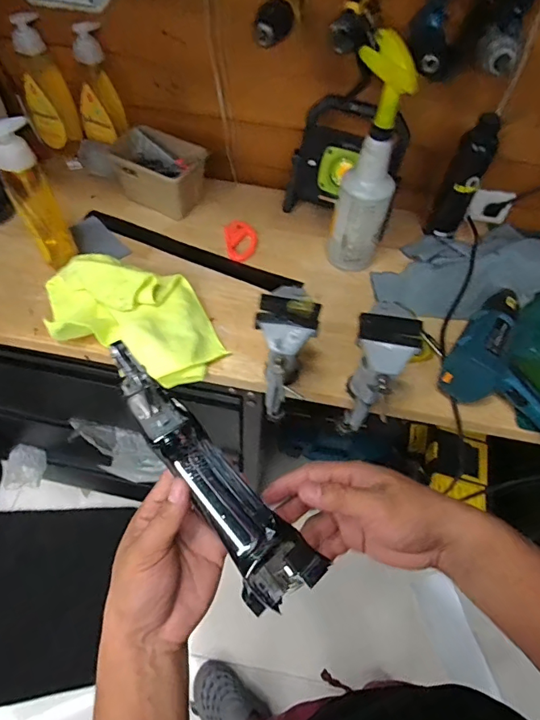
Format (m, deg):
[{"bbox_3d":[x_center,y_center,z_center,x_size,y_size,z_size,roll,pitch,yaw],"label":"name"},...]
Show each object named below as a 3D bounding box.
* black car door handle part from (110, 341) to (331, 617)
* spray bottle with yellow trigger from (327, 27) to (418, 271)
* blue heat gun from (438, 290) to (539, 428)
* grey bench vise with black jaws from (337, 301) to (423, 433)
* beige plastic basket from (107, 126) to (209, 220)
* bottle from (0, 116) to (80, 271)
[{"bbox_3d":[-0.051,0.084,0.335,0.053,0.041,0.216,-35,77,-23],"label":"black car door handle part"},{"bbox_3d":[0.149,-0.281,0.683,0.090,0.333,0.072,16,57,7],"label":"spray bottle with yellow trigger"},{"bbox_3d":[0.394,0.004,0.662,0.219,0.076,0.219,33,61,18],"label":"blue heat gun"},{"bbox_3d":[0.139,0.026,0.623,0.077,0.213,0.109,20,58,10],"label":"grey bench vise with black jaws"},{"bbox_3d":[-0.210,-0.353,0.845,0.173,0.097,0.103,21,58,11],"label":"beige plastic basket"},{"bbox_3d":[-0.343,-0.233,0.658,0.060,0.203,0.058,-32,64,-22],"label":"bottle"}]

